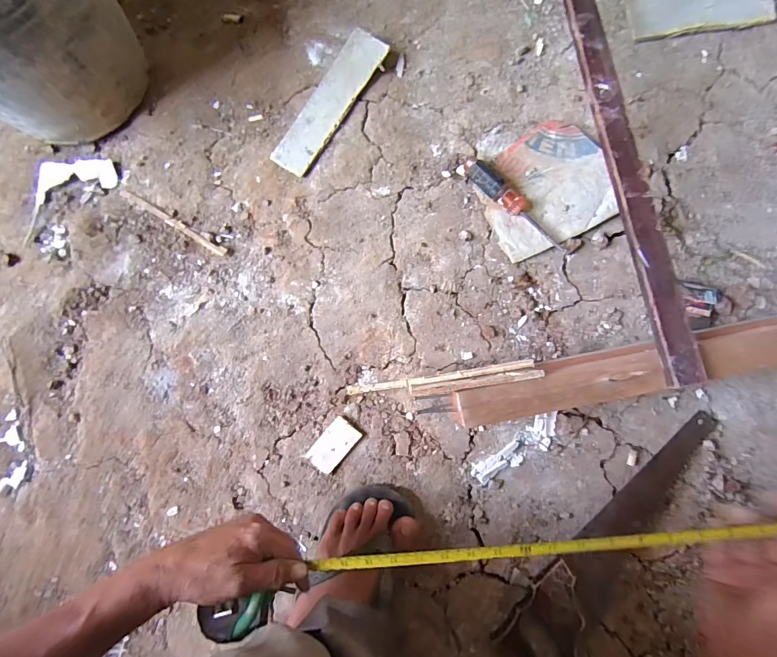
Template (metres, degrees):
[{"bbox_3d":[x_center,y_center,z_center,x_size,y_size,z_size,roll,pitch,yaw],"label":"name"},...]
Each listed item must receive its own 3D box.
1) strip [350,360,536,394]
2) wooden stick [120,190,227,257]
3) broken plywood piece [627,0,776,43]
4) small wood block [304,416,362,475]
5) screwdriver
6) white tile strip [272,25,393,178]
[{"bbox_3d":[0.065,0.061,0.474,0.229,0.011,0.010,-9,83,1],"label":"strip"},{"bbox_3d":[-0.338,-0.167,0.603,0.195,0.007,0.012,31,85,5],"label":"wooden stick"},{"bbox_3d":[0.489,-0.502,0.598,0.214,0.009,0.078,-6,91,1],"label":"broken plywood piece"},{"bbox_3d":[-0.077,0.164,0.539,0.043,0.010,0.073,40,86,6],"label":"small wood block"},{"bbox_3d":[0.187,-0.181,0.561,0.188,0.028,0.028,41,86,-2],"label":"screwdriver"},{"bbox_3d":[-0.091,-0.351,0.595,0.063,0.006,0.243,35,90,3],"label":"white tile strip"}]

